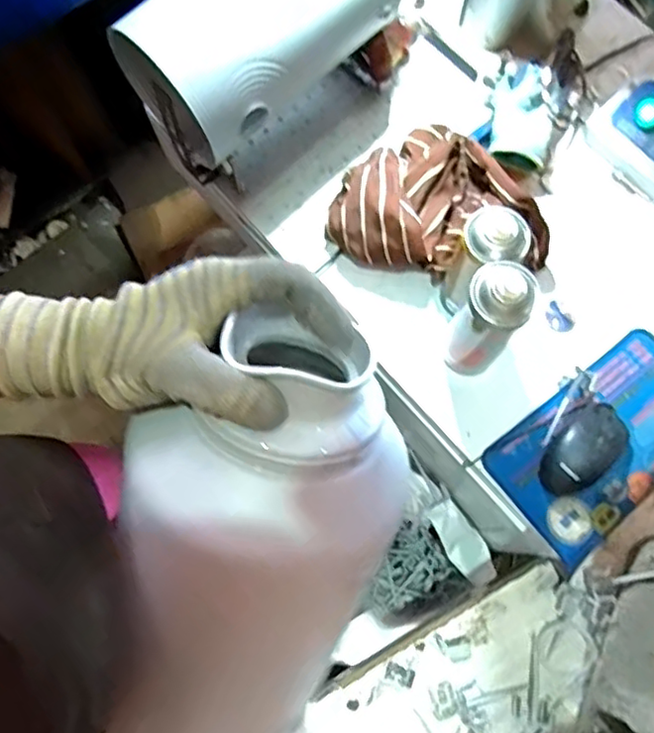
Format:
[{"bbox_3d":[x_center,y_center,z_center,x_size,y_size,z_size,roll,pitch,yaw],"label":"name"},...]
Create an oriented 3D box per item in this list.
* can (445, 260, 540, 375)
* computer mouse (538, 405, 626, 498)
[{"bbox_3d":[0.167,-0.047,0.654,0.062,0.209,0.064,0,75,1],"label":"can"},{"bbox_3d":[0.288,0.091,0.695,0.063,0.032,0.115,41,80,11],"label":"computer mouse"}]

